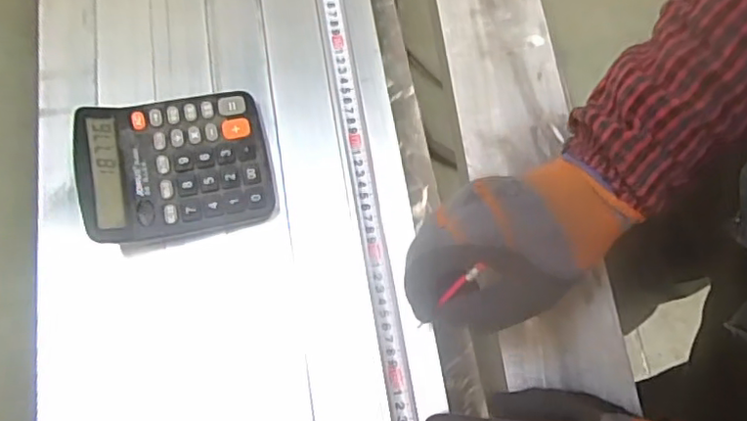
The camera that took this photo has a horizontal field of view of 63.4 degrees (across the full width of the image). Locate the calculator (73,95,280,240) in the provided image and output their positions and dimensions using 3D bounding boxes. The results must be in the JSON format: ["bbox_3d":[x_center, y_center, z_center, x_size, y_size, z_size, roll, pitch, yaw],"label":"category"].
[{"bbox_3d":[-0.161,-0.037,0.497,0.144,0.043,0.119,-11,73,-4],"label":"calculator"}]

